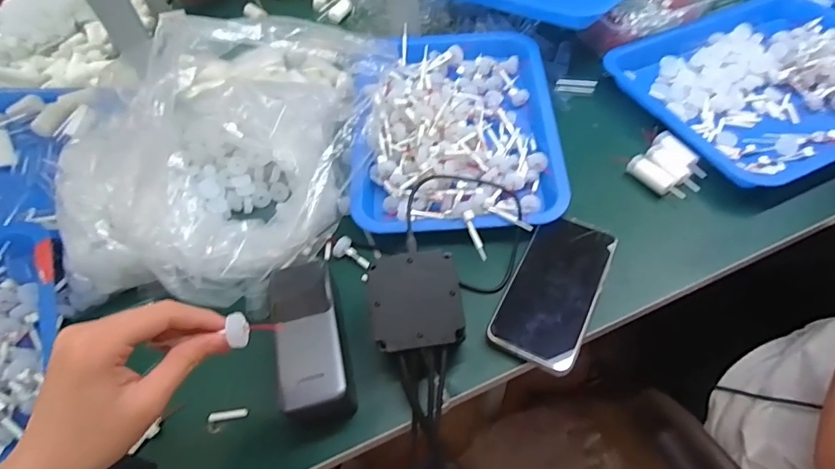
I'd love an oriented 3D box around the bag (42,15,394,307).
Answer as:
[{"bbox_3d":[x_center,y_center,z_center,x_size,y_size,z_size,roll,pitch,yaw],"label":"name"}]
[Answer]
[{"bbox_3d":[-0.207,-0.063,0.462,0.278,0.150,0.240,-1,54,5],"label":"bag"}]

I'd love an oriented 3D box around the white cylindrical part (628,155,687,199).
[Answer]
[{"bbox_3d":[0.257,-0.061,0.505,0.020,0.016,0.065,-39,60,-21],"label":"white cylindrical part"}]

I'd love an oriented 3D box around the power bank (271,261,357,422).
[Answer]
[{"bbox_3d":[-0.092,0.085,0.401,0.054,0.047,0.135,-15,55,-5],"label":"power bank"}]

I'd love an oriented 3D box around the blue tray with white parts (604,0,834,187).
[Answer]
[{"bbox_3d":[0.435,-0.199,0.572,0.343,0.044,0.270,-24,56,-12],"label":"blue tray with white parts"}]

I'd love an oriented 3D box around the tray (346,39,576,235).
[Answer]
[{"bbox_3d":[0.042,-0.127,0.535,0.217,0.050,0.280,-3,54,3],"label":"tray"}]

